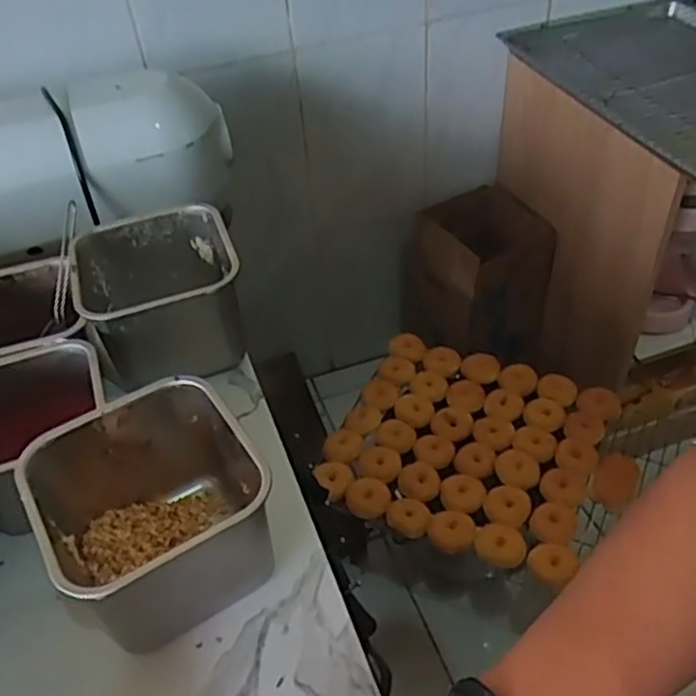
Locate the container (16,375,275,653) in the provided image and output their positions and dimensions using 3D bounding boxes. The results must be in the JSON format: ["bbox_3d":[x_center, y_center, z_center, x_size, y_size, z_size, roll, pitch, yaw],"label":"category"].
[{"bbox_3d":[-0.130,0.115,0.488,0.134,0.111,0.128,-28,48,-22],"label":"container"}]

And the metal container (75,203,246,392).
[{"bbox_3d":[-0.167,-0.047,0.651,0.138,0.095,0.140,-16,45,-11],"label":"metal container"}]

